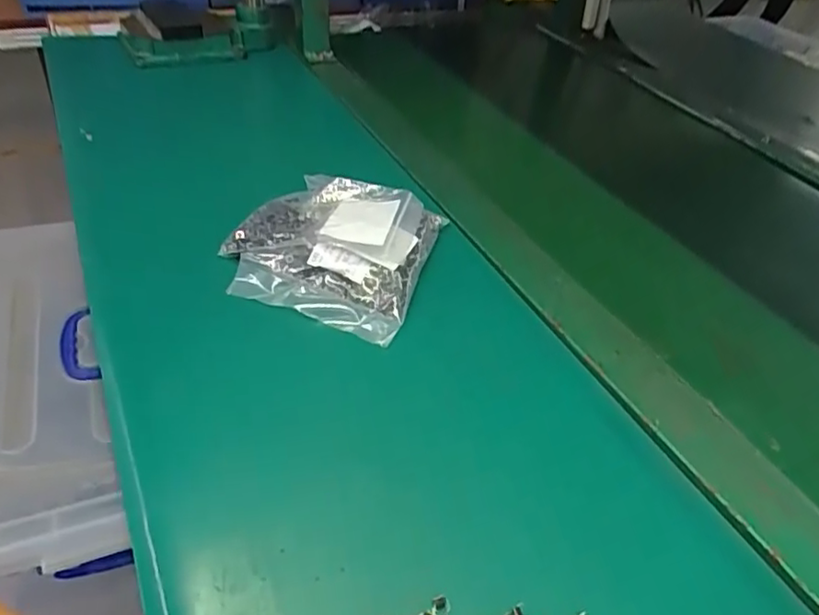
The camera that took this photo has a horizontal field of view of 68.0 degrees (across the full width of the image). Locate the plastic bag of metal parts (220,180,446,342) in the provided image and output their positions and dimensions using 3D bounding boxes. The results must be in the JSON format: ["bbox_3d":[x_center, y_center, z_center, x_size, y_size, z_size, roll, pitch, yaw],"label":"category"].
[{"bbox_3d":[-0.063,-0.054,0.485,0.151,0.040,0.156,13,41,8],"label":"plastic bag of metal parts"}]

